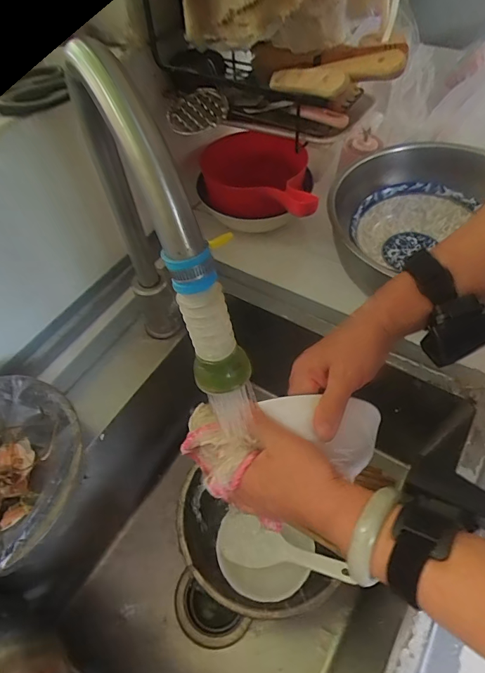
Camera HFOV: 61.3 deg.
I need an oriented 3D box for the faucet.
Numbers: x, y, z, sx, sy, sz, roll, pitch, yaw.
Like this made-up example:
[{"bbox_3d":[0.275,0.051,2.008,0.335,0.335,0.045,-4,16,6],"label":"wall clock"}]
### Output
[{"bbox_3d":[-0.066,-0.049,0.347,0.029,0.323,0.233,-27,57,-14],"label":"faucet"}]

